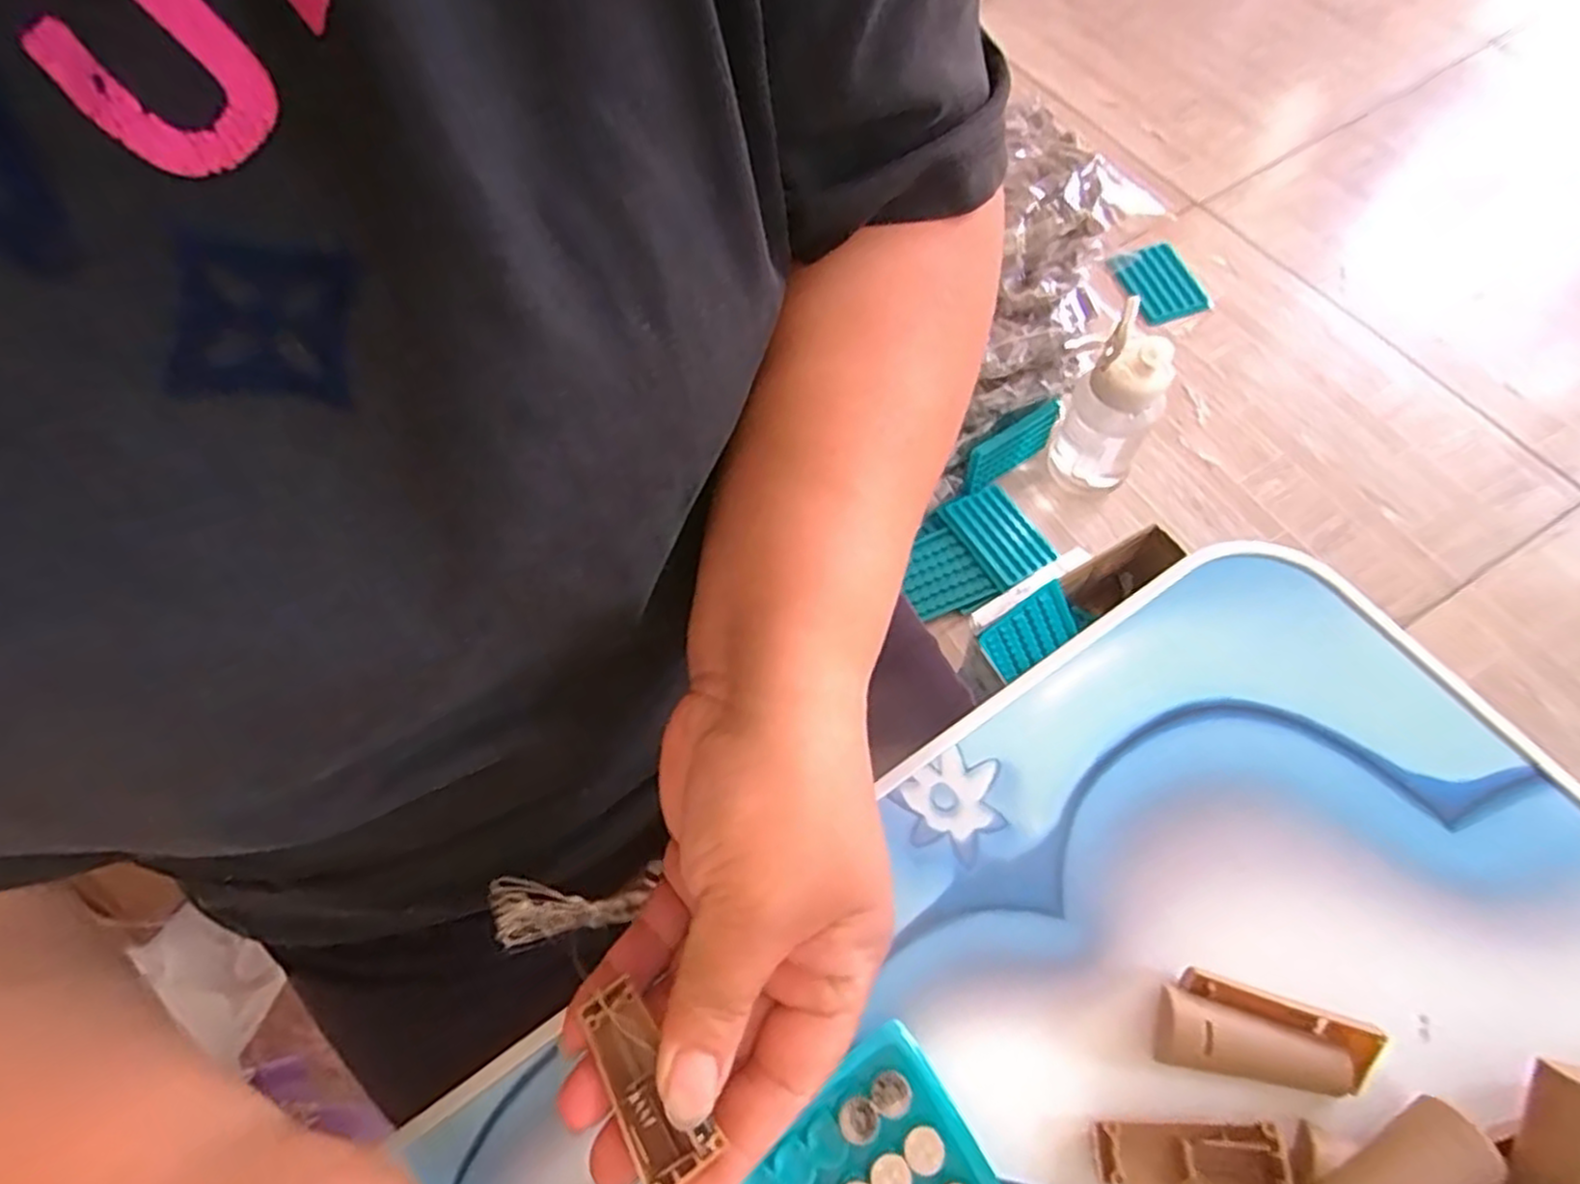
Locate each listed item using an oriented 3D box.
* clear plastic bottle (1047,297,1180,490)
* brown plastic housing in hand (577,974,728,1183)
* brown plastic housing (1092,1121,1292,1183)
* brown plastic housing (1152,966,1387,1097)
[{"bbox_3d":[0.341,-0.192,0.798,0.094,0.220,0.066,28,70,17],"label":"clear plastic bottle"},{"bbox_3d":[-0.038,0.129,0.196,0.018,0.007,0.047,-33,54,-10],"label":"brown plastic housing in hand"},{"bbox_3d":[0.111,0.159,0.207,0.048,0.011,0.018,-1,68,2],"label":"brown plastic housing"},{"bbox_3d":[0.135,0.129,0.215,0.053,0.016,0.025,12,70,7],"label":"brown plastic housing"}]

